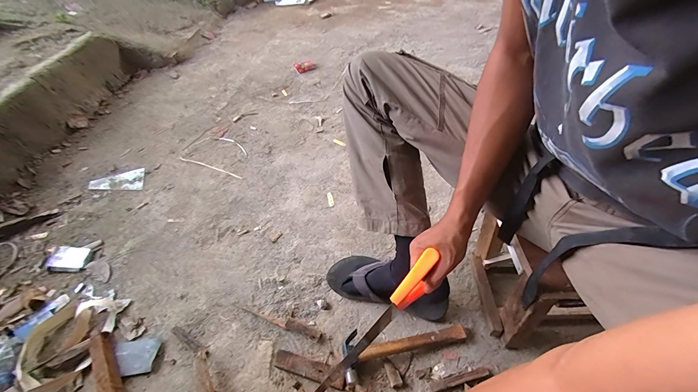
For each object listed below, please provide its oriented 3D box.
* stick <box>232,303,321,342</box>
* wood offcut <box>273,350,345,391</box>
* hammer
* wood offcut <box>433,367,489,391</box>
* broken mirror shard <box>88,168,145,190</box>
[{"bbox_3d":[-0.162,0.273,0.666,0.217,0.013,0.025,14,51,18],"label":"stick"},{"bbox_3d":[-0.078,0.341,0.587,0.145,0.019,0.033,11,51,15],"label":"wood offcut"},{"bbox_3d":[0.101,0.283,0.594,0.243,0.033,0.087,-17,49,-9],"label":"hammer"},{"bbox_3d":[0.205,0.337,0.549,0.105,0.006,0.019,-19,34,0],"label":"wood offcut"},{"bbox_3d":[-0.818,-0.044,1.041,0.179,0.011,0.110,-19,49,-10],"label":"broken mirror shard"}]

